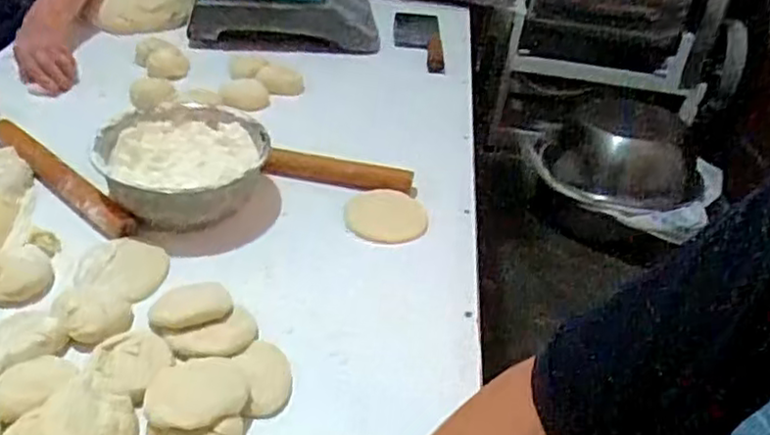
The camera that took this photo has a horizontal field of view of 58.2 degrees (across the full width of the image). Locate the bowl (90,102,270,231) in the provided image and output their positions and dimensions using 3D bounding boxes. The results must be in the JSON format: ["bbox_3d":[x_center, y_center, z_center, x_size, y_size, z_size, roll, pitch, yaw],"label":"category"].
[{"bbox_3d":[-0.247,-0.060,0.860,0.192,0.075,0.202,4,36,-3],"label":"bowl"}]

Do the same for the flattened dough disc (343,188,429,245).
[{"bbox_3d":[-0.001,-0.008,0.879,0.098,0.016,0.109,-2,37,-12],"label":"flattened dough disc"}]

